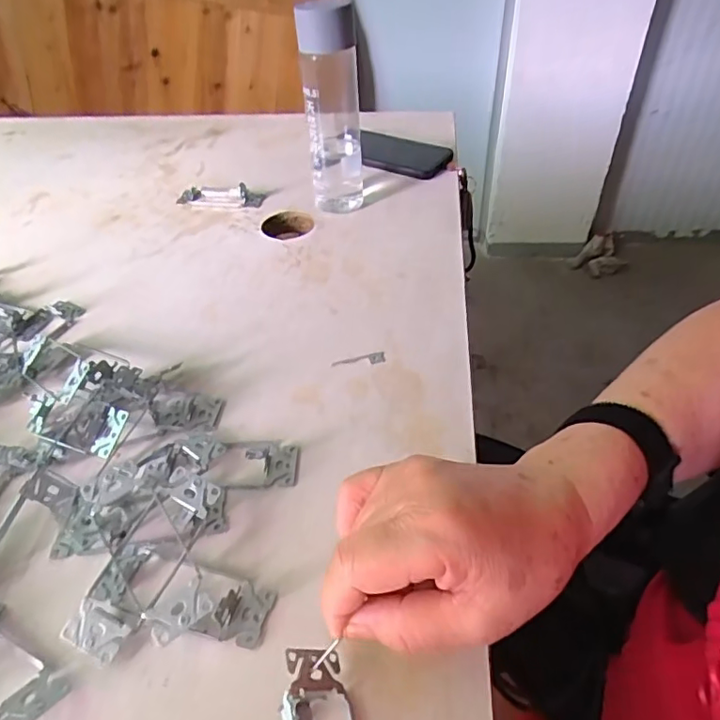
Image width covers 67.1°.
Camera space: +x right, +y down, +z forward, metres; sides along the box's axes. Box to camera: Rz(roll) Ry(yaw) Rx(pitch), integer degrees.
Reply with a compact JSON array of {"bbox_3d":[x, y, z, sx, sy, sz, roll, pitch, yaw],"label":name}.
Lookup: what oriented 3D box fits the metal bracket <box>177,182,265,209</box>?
[{"bbox_3d":[-0.167,-0.201,0.646,0.103,0.023,0.034,7,45,10],"label":"metal bracket"}]

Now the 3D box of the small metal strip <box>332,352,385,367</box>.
[{"bbox_3d":[-0.001,-0.001,0.450,0.044,0.004,0.012,-7,44,-4],"label":"small metal strip"}]

